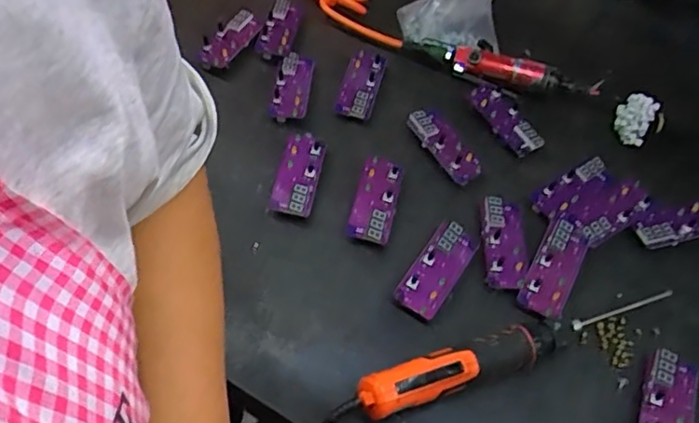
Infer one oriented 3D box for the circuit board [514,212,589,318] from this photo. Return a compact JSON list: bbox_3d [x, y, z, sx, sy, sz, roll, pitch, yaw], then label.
[{"bbox_3d":[0.226,0.054,0.674,0.046,0.013,0.124,26,58,12],"label":"circuit board"}]

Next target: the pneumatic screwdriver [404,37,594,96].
[{"bbox_3d":[0.197,-0.198,0.832,0.257,0.037,0.034,22,57,10],"label":"pneumatic screwdriver"}]

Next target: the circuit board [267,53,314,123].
[{"bbox_3d":[-0.072,-0.164,0.794,0.046,0.019,0.095,10,56,1],"label":"circuit board"}]

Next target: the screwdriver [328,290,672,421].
[{"bbox_3d":[0.160,0.138,0.610,0.365,0.038,0.045,-13,59,-13],"label":"screwdriver"}]

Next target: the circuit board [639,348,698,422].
[{"bbox_3d":[0.305,0.190,0.600,0.045,0.029,0.105,22,57,10],"label":"circuit board"}]

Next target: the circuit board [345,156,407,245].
[{"bbox_3d":[0.030,-0.013,0.705,0.050,0.012,0.098,12,71,16],"label":"circuit board"}]

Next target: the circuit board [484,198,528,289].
[{"bbox_3d":[0.173,0.031,0.687,0.046,0.010,0.107,5,56,-2],"label":"circuit board"}]

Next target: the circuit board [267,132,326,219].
[{"bbox_3d":[-0.060,-0.048,0.743,0.049,0.017,0.110,9,66,10],"label":"circuit board"}]

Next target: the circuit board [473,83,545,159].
[{"bbox_3d":[0.199,-0.123,0.790,0.037,0.020,0.111,-19,60,-17],"label":"circuit board"}]

